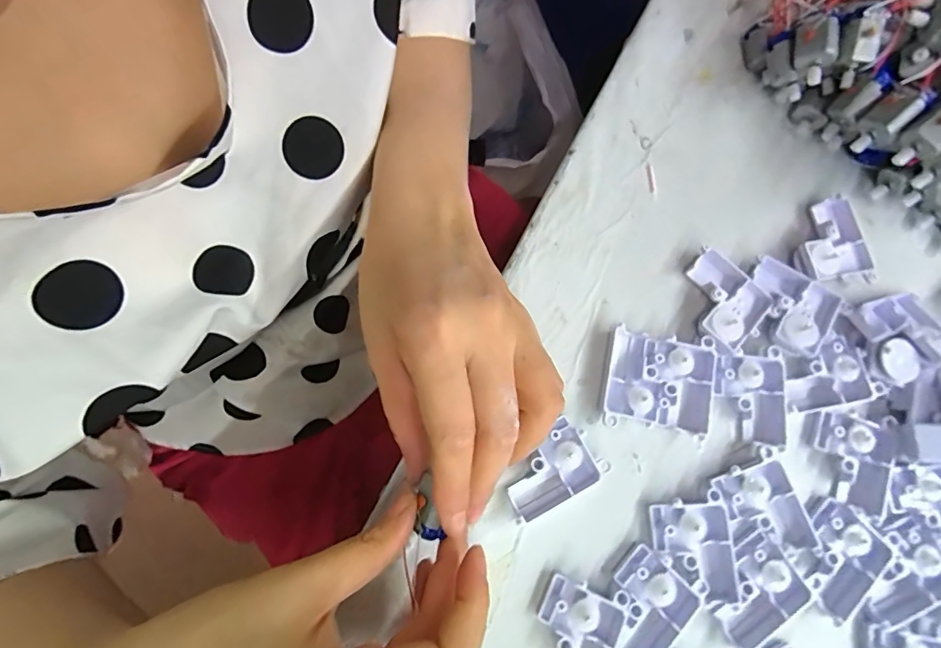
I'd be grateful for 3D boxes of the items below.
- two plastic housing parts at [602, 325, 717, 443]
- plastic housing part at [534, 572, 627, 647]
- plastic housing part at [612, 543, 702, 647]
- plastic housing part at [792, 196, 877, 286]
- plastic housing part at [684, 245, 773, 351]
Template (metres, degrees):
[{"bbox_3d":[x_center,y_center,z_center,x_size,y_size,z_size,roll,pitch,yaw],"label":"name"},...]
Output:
[{"bbox_3d":[0.097,0.030,0.254,0.055,0.013,0.049,9,76,0],"label":"two plastic housing parts"},{"bbox_3d":[0.047,0.145,0.225,0.037,0.012,0.049,19,76,2],"label":"plastic housing part"},{"bbox_3d":[0.080,0.133,0.228,0.035,0.012,0.047,42,78,7],"label":"plastic housing part"},{"bbox_3d":[0.199,-0.046,0.275,0.043,0.016,0.049,-11,77,-5],"label":"plastic housing part"},{"bbox_3d":[0.134,-0.013,0.266,0.040,0.011,0.047,-42,82,-11],"label":"plastic housing part"}]

